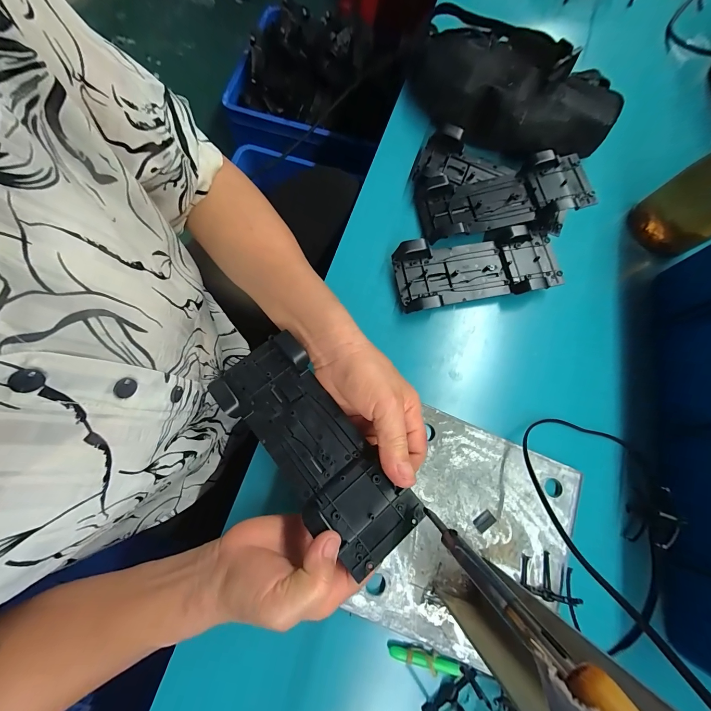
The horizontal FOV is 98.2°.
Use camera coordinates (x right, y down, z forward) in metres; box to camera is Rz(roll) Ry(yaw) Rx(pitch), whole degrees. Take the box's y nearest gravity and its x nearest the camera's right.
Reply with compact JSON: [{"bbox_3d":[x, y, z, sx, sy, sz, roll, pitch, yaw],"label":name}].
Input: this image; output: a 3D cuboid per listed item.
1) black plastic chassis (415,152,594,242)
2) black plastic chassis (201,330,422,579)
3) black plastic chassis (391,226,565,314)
[{"bbox_3d":[0.178,-0.189,0.368,0.194,0.029,0.075,-10,76,-6],"label":"black plastic chassis"},{"bbox_3d":[-0.035,0.071,0.249,0.074,0.022,0.192,-39,76,-9],"label":"black plastic chassis"},{"bbox_3d":[0.144,-0.100,0.356,0.195,0.032,0.080,-10,75,-7],"label":"black plastic chassis"}]

